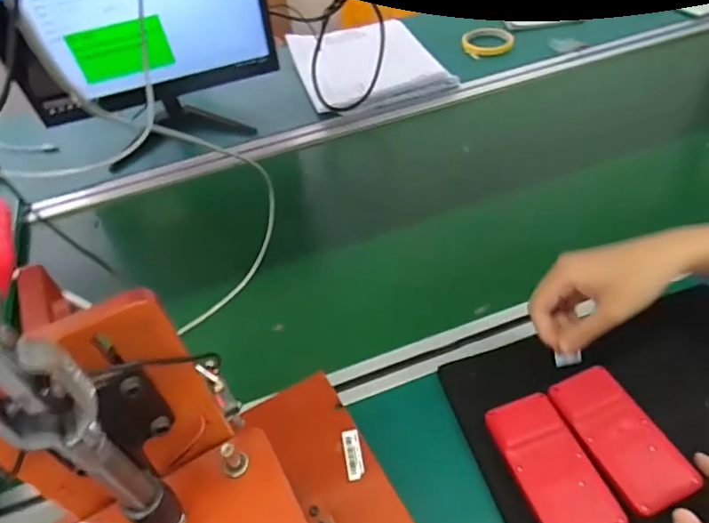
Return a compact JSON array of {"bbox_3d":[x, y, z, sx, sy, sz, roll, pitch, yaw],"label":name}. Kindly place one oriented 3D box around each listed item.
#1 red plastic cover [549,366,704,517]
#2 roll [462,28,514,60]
[{"bbox_3d":[0.226,0.146,0.455,0.061,0.008,0.123,-20,48,-12],"label":"red plastic cover"},{"bbox_3d":[0.252,-0.416,1.012,0.093,0.011,0.118,6,49,12],"label":"roll"}]

